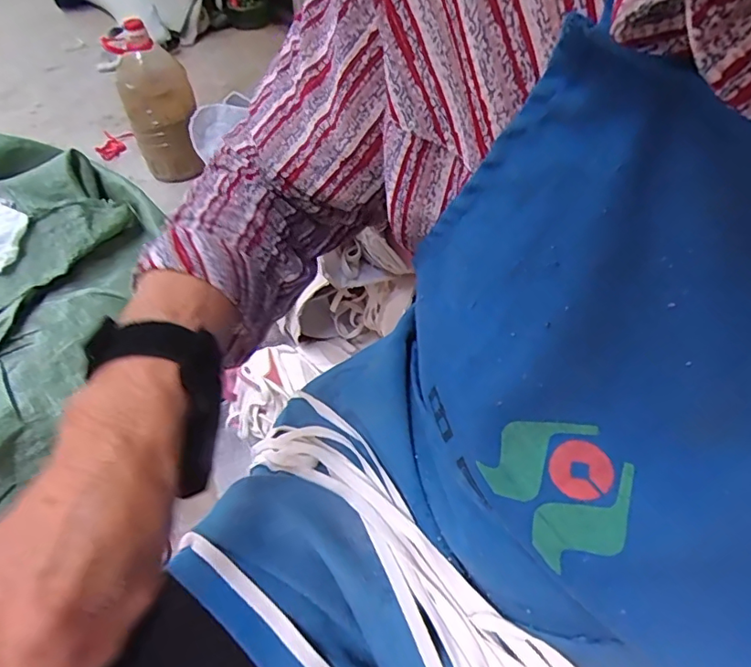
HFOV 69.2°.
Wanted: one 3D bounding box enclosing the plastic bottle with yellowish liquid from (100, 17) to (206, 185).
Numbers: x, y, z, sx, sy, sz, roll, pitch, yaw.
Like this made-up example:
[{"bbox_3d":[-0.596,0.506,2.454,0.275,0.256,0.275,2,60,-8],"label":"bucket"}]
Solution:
[{"bbox_3d":[-0.527,-0.561,1.336,0.143,0.335,0.166,-11,46,-12],"label":"plastic bottle with yellowish liquid"}]

